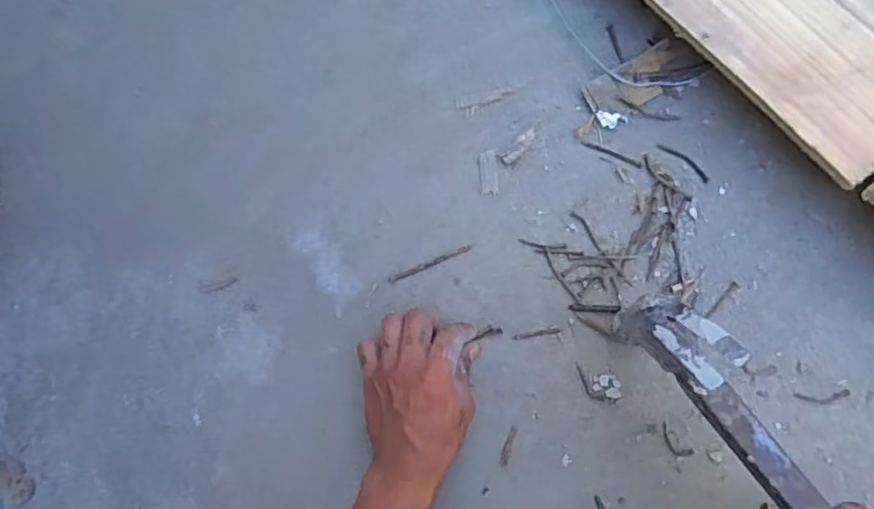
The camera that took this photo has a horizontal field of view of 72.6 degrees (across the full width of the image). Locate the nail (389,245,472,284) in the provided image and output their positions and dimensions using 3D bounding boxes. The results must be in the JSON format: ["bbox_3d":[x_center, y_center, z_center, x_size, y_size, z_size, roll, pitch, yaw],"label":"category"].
[{"bbox_3d":[-0.006,0.007,0.469,0.069,0.004,0.005,-23,82,5],"label":"nail"}]

